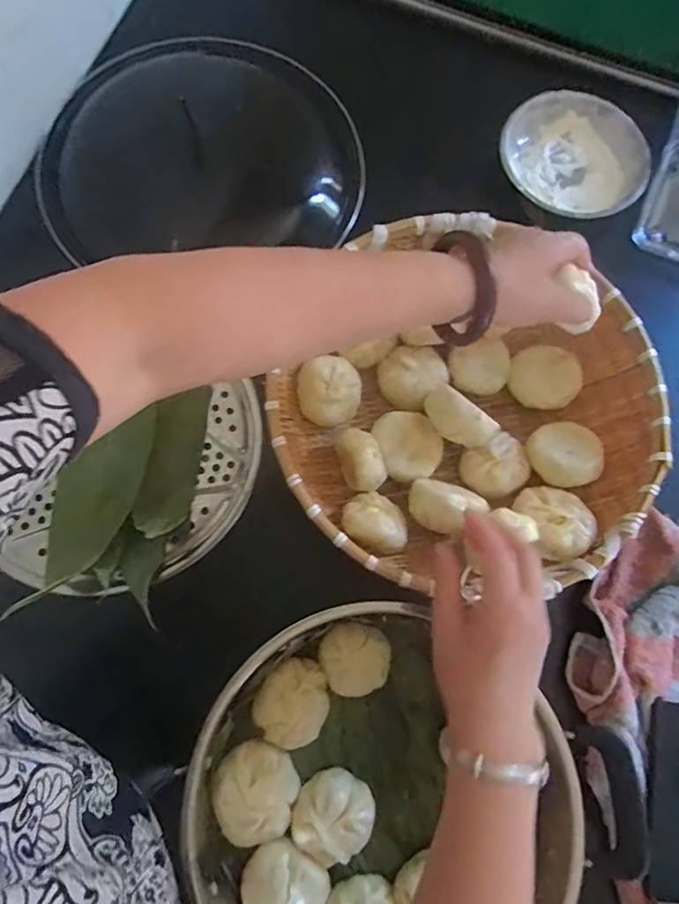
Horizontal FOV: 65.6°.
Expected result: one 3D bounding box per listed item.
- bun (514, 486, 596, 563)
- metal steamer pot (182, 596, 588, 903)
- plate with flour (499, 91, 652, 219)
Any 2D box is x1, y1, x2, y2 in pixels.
[{"bbox_3d":[0.202,0.064,0.492,0.066,0.038,0.071,-14,77,-5],"label":"bun"},{"bbox_3d":[0.022,0.270,0.434,0.285,0.093,0.268,0,76,-1],"label":"metal steamer pot"},{"bbox_3d":[0.286,-0.360,0.645,0.158,0.028,0.174,-41,80,-10],"label":"plate with flour"}]

